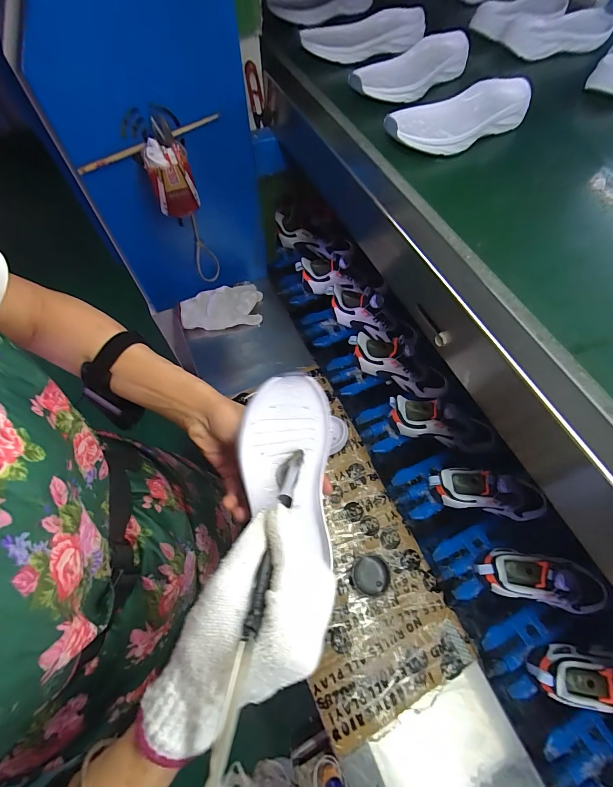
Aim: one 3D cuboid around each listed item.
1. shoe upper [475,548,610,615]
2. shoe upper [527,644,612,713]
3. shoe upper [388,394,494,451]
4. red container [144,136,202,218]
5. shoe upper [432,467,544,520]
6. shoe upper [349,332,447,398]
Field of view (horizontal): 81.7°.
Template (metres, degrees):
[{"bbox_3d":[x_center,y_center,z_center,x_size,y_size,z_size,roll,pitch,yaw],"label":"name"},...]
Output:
[{"bbox_3d":[0.374,0.293,0.556,0.214,0.081,0.076,13,70,2],"label":"shoe upper"},{"bbox_3d":[0.425,0.412,0.500,0.208,0.088,0.075,9,70,0],"label":"shoe upper"},{"bbox_3d":[0.257,0.056,0.674,0.216,0.096,0.067,14,71,2],"label":"shoe upper"},{"bbox_3d":[-0.212,-0.338,0.560,0.064,0.089,0.058,-16,72,-8],"label":"red container"},{"bbox_3d":[0.320,0.174,0.619,0.221,0.098,0.075,8,70,0],"label":"shoe upper"},{"bbox_3d":[0.188,-0.057,0.729,0.217,0.100,0.066,20,71,4],"label":"shoe upper"}]

